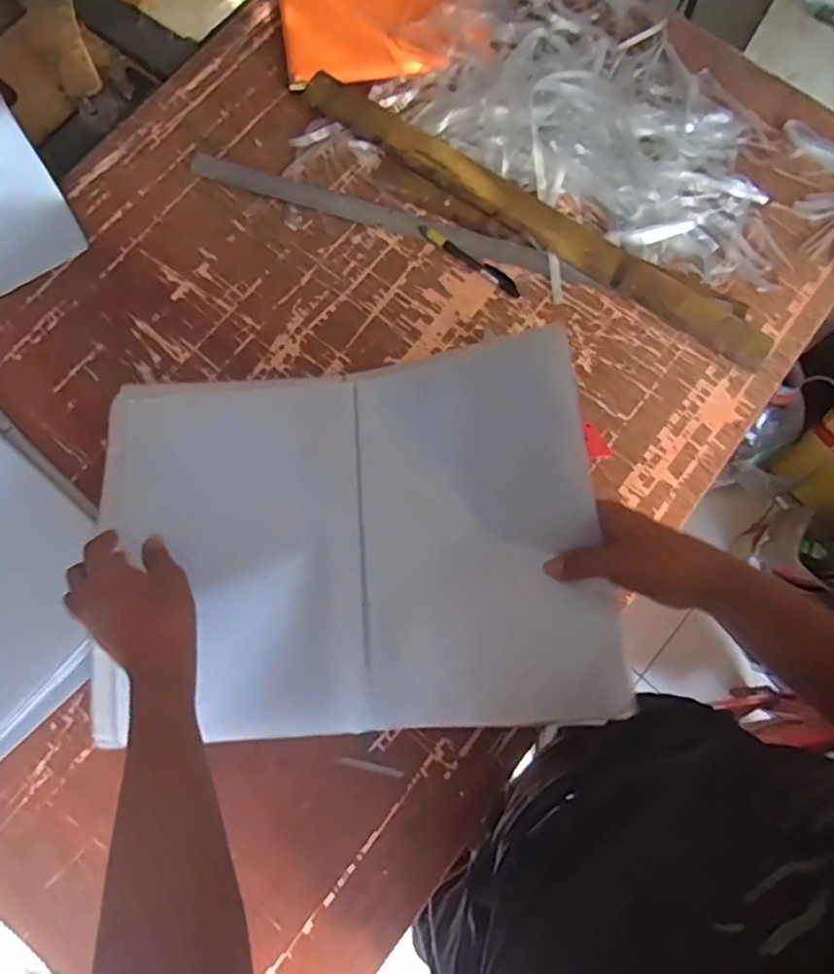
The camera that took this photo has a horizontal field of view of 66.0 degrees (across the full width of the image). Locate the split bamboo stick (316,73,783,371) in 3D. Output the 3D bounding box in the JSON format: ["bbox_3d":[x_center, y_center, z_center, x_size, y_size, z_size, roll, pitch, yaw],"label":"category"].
[{"bbox_3d":[0.127,-0.304,0.715,0.588,0.017,0.055,33,78,8],"label":"split bamboo stick"}]

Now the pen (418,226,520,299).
[{"bbox_3d":[0.058,-0.252,0.705,0.133,0.011,0.014,38,79,9],"label":"pen"}]

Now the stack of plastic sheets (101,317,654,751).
[{"bbox_3d":[-0.063,0.044,0.580,0.452,0.126,0.340,-3,76,-1],"label":"stack of plastic sheets"}]

